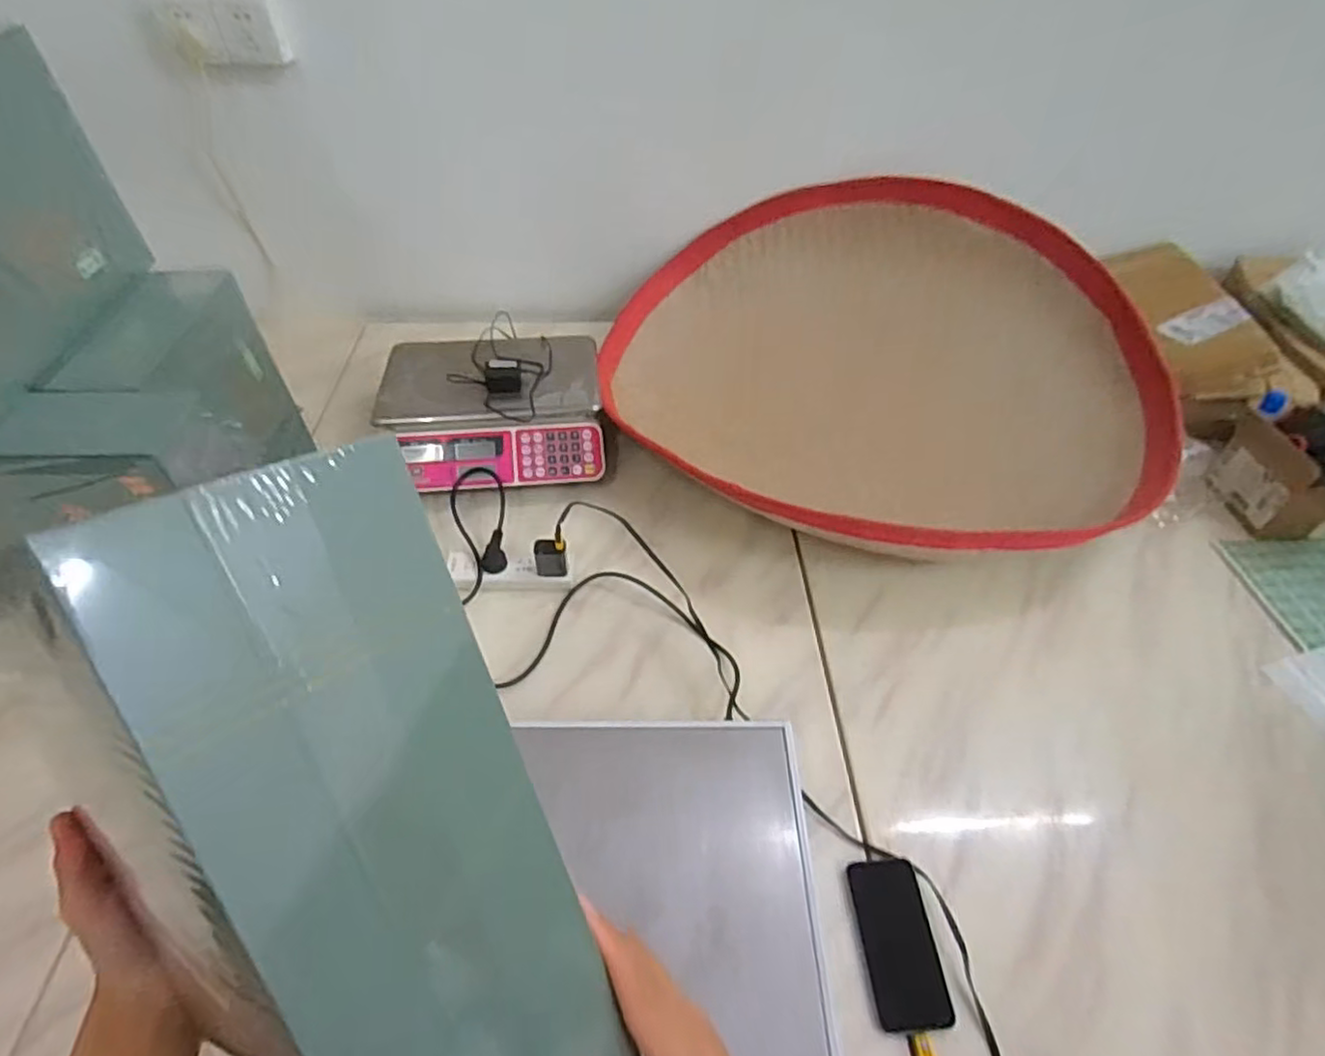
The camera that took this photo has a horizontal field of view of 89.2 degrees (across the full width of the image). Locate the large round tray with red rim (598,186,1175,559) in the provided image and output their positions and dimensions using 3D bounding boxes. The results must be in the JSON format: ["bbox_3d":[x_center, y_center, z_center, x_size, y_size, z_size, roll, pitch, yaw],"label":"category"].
[{"bbox_3d":[0.340,-0.272,1.117,0.728,0.258,0.875,-22,51,-20],"label":"large round tray with red rim"}]

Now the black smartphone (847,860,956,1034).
[{"bbox_3d":[0.228,0.398,0.648,0.065,0.016,0.140,-2,47,-2],"label":"black smartphone"}]

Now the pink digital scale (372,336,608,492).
[{"bbox_3d":[-0.273,-0.199,1.078,0.340,0.082,0.293,-5,47,-5],"label":"pink digital scale"}]

